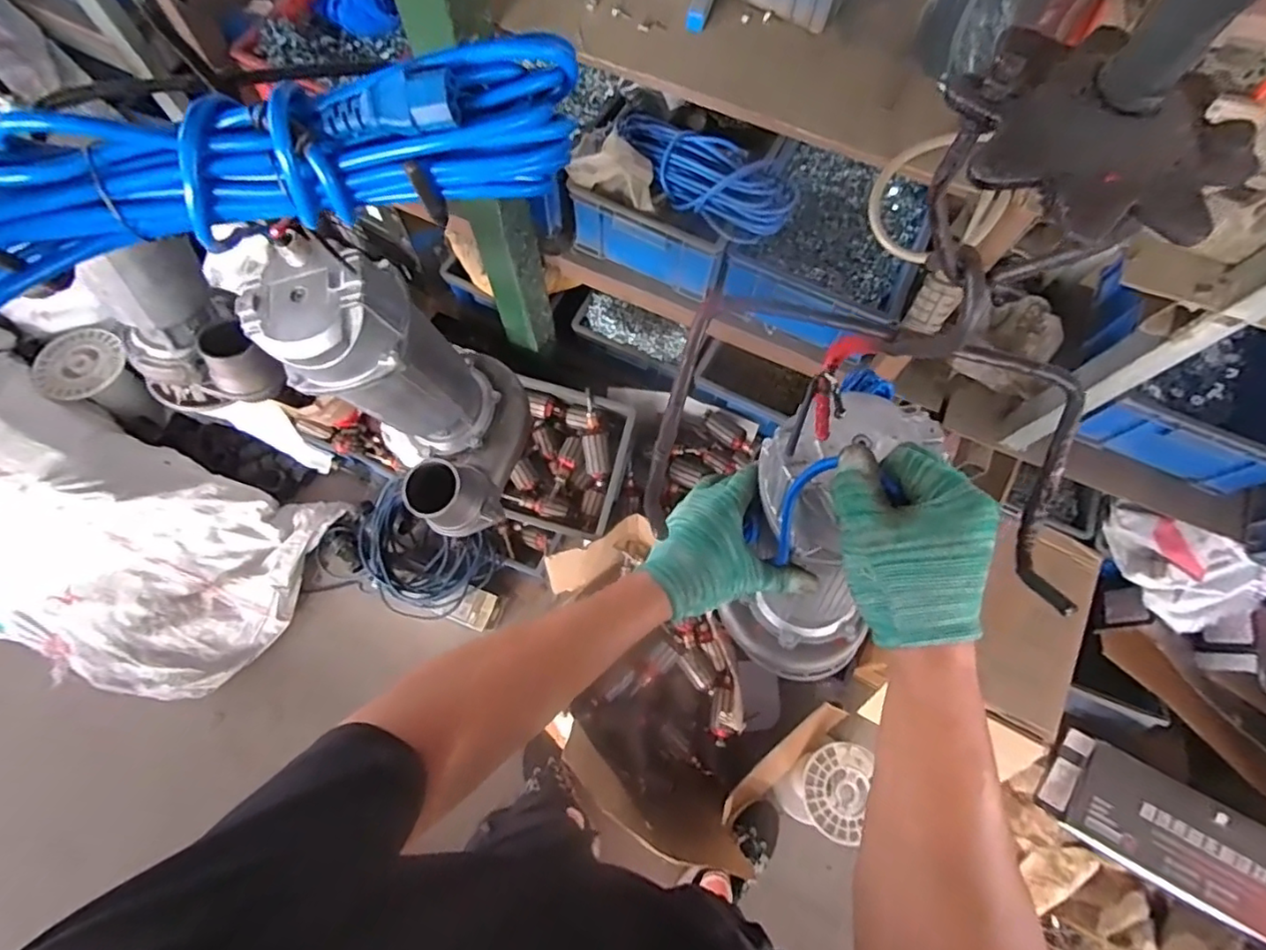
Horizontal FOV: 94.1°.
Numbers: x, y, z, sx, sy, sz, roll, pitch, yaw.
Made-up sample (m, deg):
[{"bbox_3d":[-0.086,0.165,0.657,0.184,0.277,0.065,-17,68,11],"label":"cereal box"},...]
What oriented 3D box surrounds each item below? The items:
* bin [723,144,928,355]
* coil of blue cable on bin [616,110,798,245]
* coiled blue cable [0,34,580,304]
[{"bbox_3d":[0.359,-0.420,1.074,0.296,0.113,0.383,25,71,7],"label":"bin"},{"bbox_3d":[0.128,-0.504,0.997,0.314,0.080,0.137,39,112,11],"label":"coil of blue cable on bin"},{"bbox_3d":[-0.204,-0.139,0.286,0.369,0.065,0.068,-14,71,-7],"label":"coiled blue cable"}]

